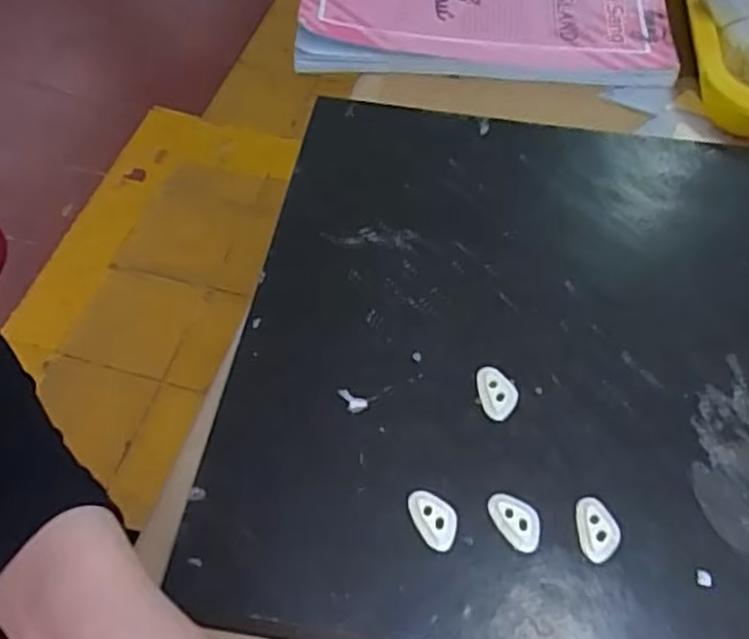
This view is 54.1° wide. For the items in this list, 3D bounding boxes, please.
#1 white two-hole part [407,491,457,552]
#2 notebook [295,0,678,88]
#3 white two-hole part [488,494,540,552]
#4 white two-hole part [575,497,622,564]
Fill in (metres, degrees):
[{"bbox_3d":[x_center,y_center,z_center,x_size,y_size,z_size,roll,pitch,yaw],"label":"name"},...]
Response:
[{"bbox_3d":[0.025,0.083,0.309,0.017,0.004,0.026,-39,65,-20],"label":"white two-hole part"},{"bbox_3d":[0.079,-0.235,0.517,0.249,0.032,0.160,2,59,3],"label":"notebook"},{"bbox_3d":[0.060,0.084,0.308,0.017,0.004,0.026,-34,64,-17],"label":"white two-hole part"},{"bbox_3d":[0.094,0.087,0.306,0.017,0.004,0.026,-4,59,-1],"label":"white two-hole part"}]

